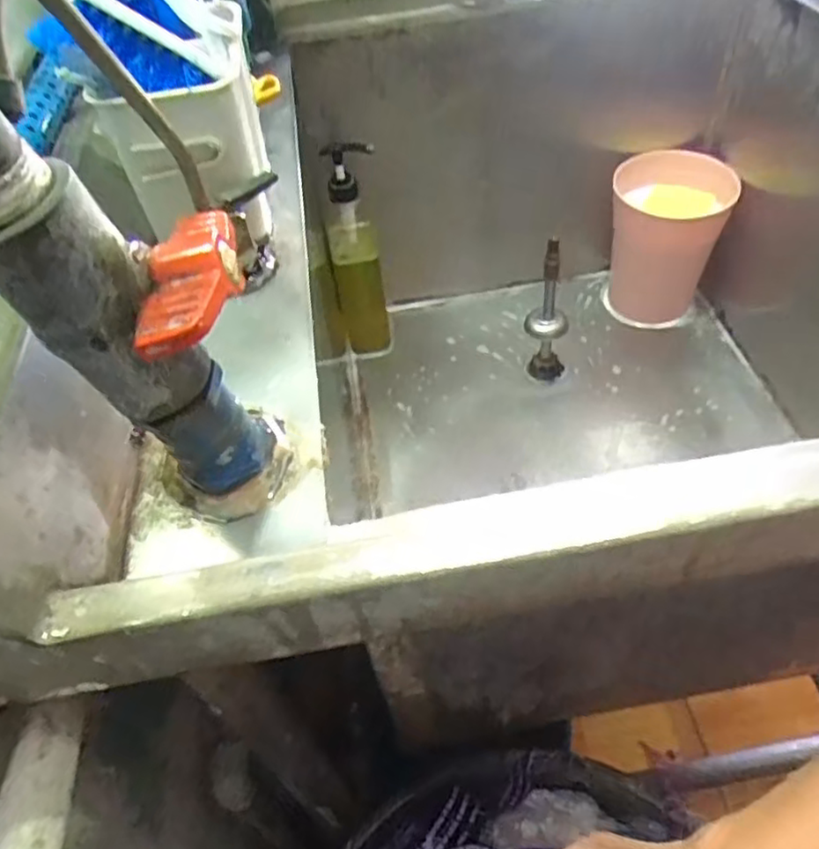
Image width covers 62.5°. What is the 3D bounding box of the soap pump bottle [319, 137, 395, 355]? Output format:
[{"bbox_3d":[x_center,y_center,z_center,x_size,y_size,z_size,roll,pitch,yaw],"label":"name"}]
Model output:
[{"bbox_3d":[-0.065,-0.209,0.854,0.061,0.284,0.056,-3,50,3],"label":"soap pump bottle"}]

